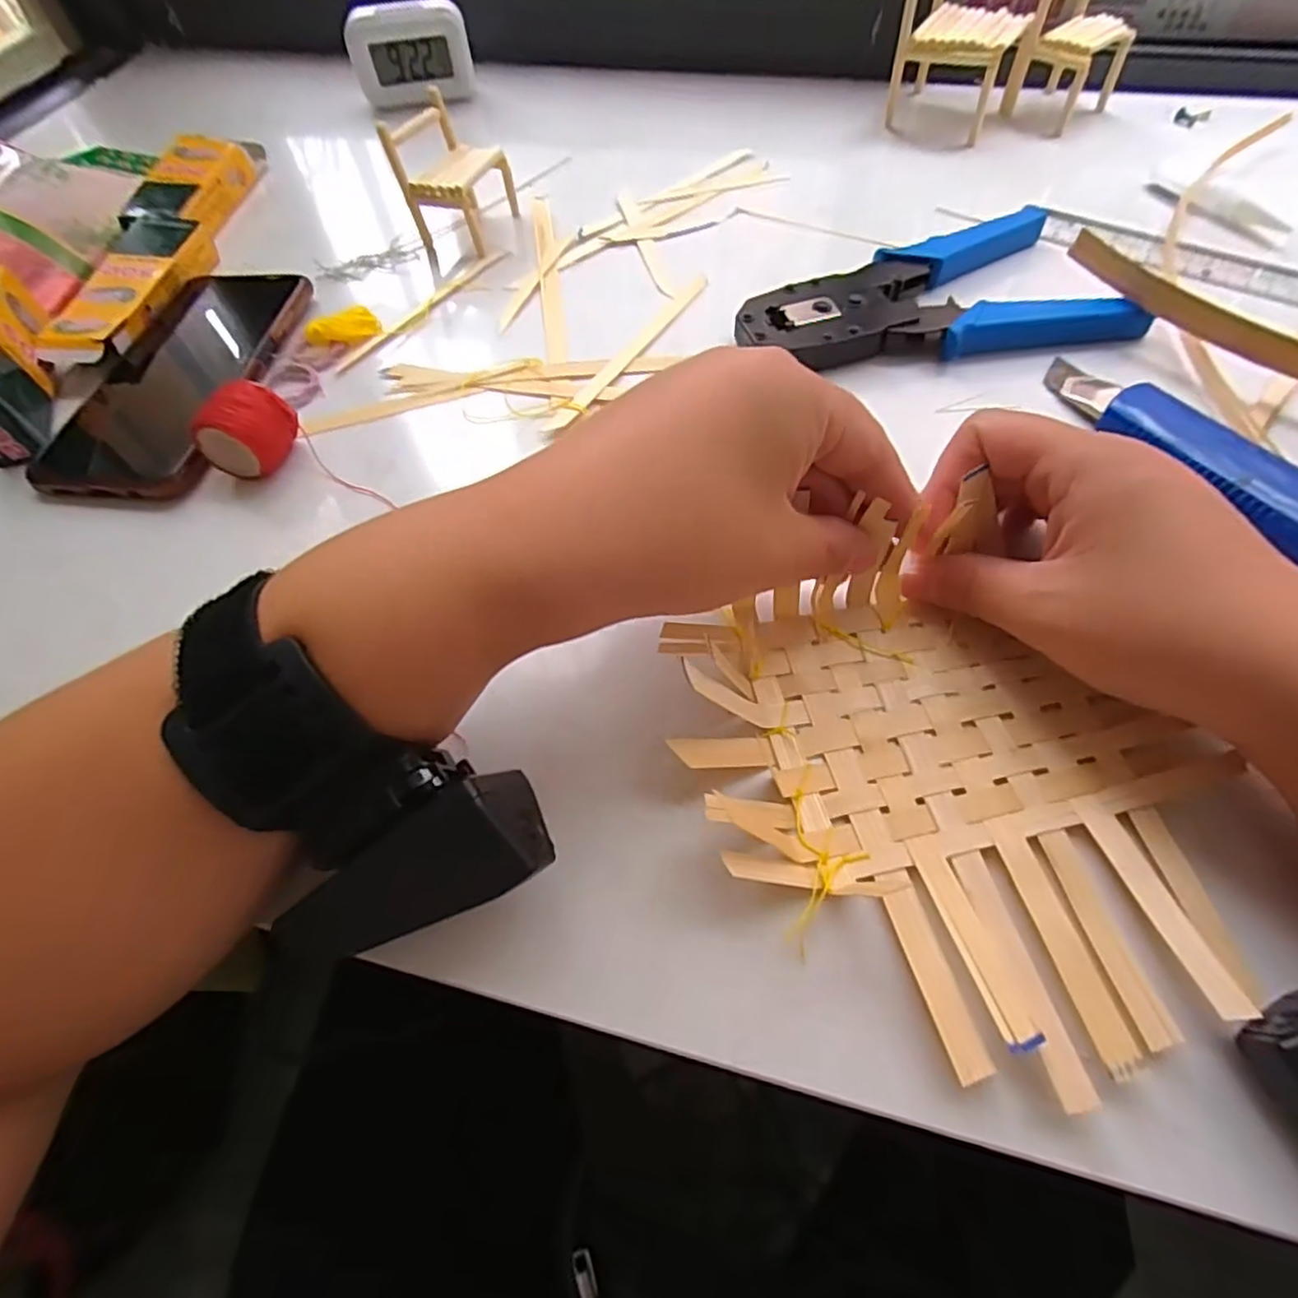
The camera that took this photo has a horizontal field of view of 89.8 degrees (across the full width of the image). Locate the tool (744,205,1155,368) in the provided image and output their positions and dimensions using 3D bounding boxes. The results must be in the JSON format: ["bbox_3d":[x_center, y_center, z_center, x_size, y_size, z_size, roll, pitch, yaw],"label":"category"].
[{"bbox_3d":[0.138,-0.183,0.335,0.188,0.017,0.096,-8,60,-2],"label":"tool"}]

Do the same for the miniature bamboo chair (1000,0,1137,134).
[{"bbox_3d":[0.275,-0.387,0.416,0.054,0.068,0.050,-37,64,-17],"label":"miniature bamboo chair"}]

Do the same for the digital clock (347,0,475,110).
[{"bbox_3d":[-0.175,-0.442,0.483,0.082,0.053,0.027,-8,60,-2],"label":"digital clock"}]

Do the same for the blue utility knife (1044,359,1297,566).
[{"bbox_3d":[0.228,-0.069,0.255,0.041,0.022,0.172,-31,63,-14],"label":"blue utility knife"}]

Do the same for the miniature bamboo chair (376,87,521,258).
[{"bbox_3d":[-0.114,-0.279,0.381,0.047,0.055,0.059,15,61,11],"label":"miniature bamboo chair"}]

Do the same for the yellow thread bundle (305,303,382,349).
[{"bbox_3d":[-0.162,-0.172,0.346,0.008,0.015,0.041,33,49,19],"label":"yellow thread bundle"}]

